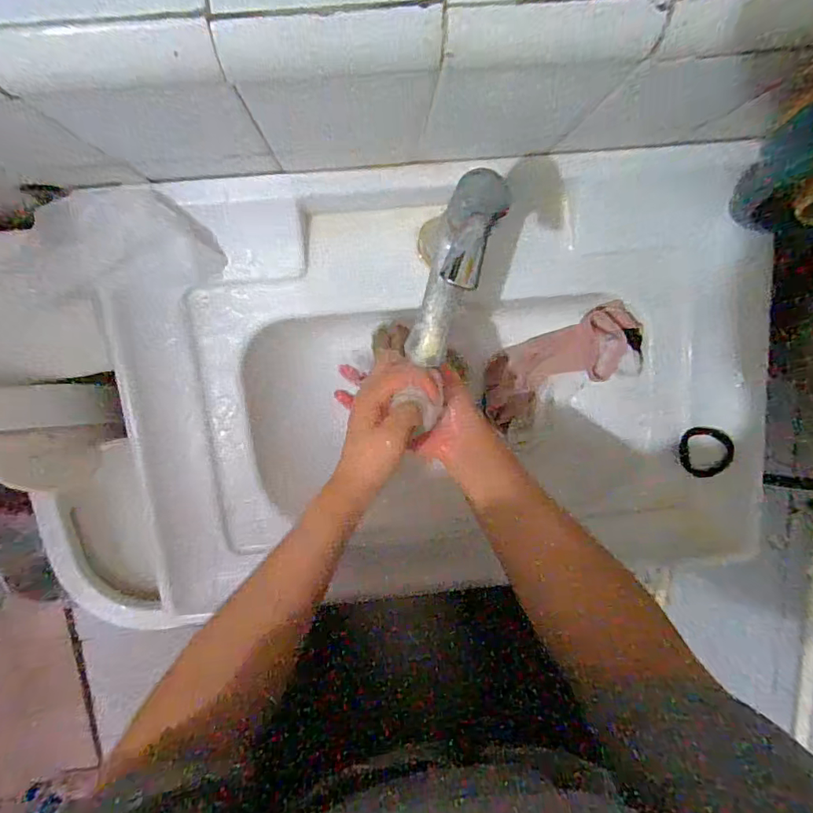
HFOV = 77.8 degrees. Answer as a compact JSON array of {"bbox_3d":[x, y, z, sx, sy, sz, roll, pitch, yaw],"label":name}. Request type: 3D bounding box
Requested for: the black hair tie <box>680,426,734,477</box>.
[{"bbox_3d":[0.301,0.045,0.506,0.049,0.008,0.050,-7,97,10],"label":"black hair tie"}]

